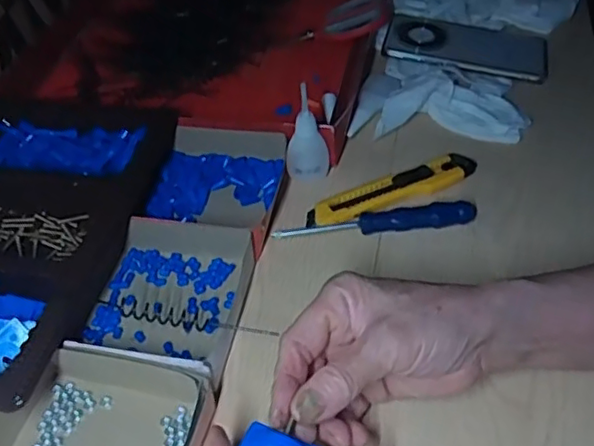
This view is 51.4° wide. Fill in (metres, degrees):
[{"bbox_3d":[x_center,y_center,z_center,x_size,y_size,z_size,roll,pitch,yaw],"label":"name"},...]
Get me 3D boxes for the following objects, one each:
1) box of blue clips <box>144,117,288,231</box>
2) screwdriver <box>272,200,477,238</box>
[{"bbox_3d":[-0.067,-0.042,0.520,0.104,0.035,0.089,7,48,9],"label":"box of blue clips"},{"bbox_3d":[0.062,-0.004,0.488,0.158,0.021,0.024,-3,48,0],"label":"screwdriver"}]

